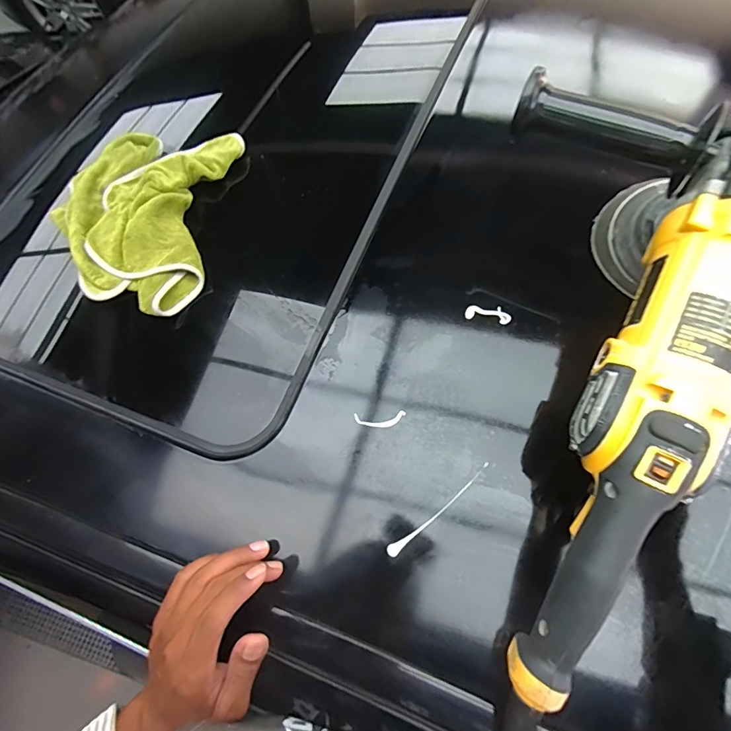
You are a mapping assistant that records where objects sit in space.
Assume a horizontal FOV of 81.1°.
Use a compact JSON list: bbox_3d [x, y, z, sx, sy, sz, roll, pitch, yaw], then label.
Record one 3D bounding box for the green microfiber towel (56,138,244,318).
[{"bbox_3d":[-0.266,-0.177,0.493,0.203,0.035,0.254,4,67,4],"label":"green microfiber towel"}]

